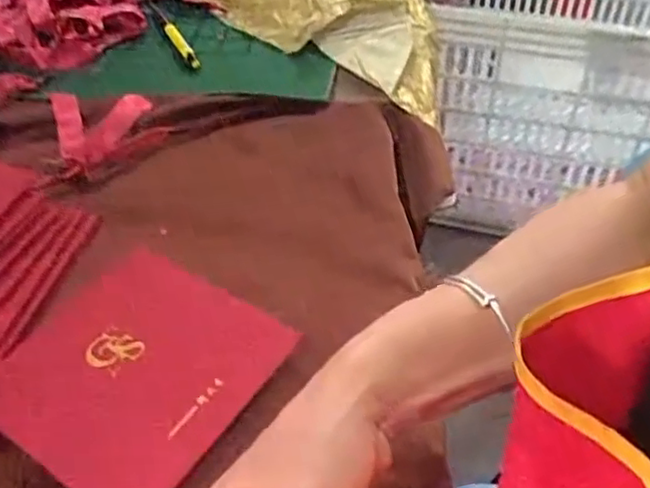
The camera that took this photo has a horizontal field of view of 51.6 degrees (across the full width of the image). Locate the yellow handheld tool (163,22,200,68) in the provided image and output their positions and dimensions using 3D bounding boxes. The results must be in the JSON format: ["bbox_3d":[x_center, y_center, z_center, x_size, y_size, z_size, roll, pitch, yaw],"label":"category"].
[{"bbox_3d":[-0.131,-0.182,0.613,0.013,0.017,0.067,-23,49,-17],"label":"yellow handheld tool"}]

